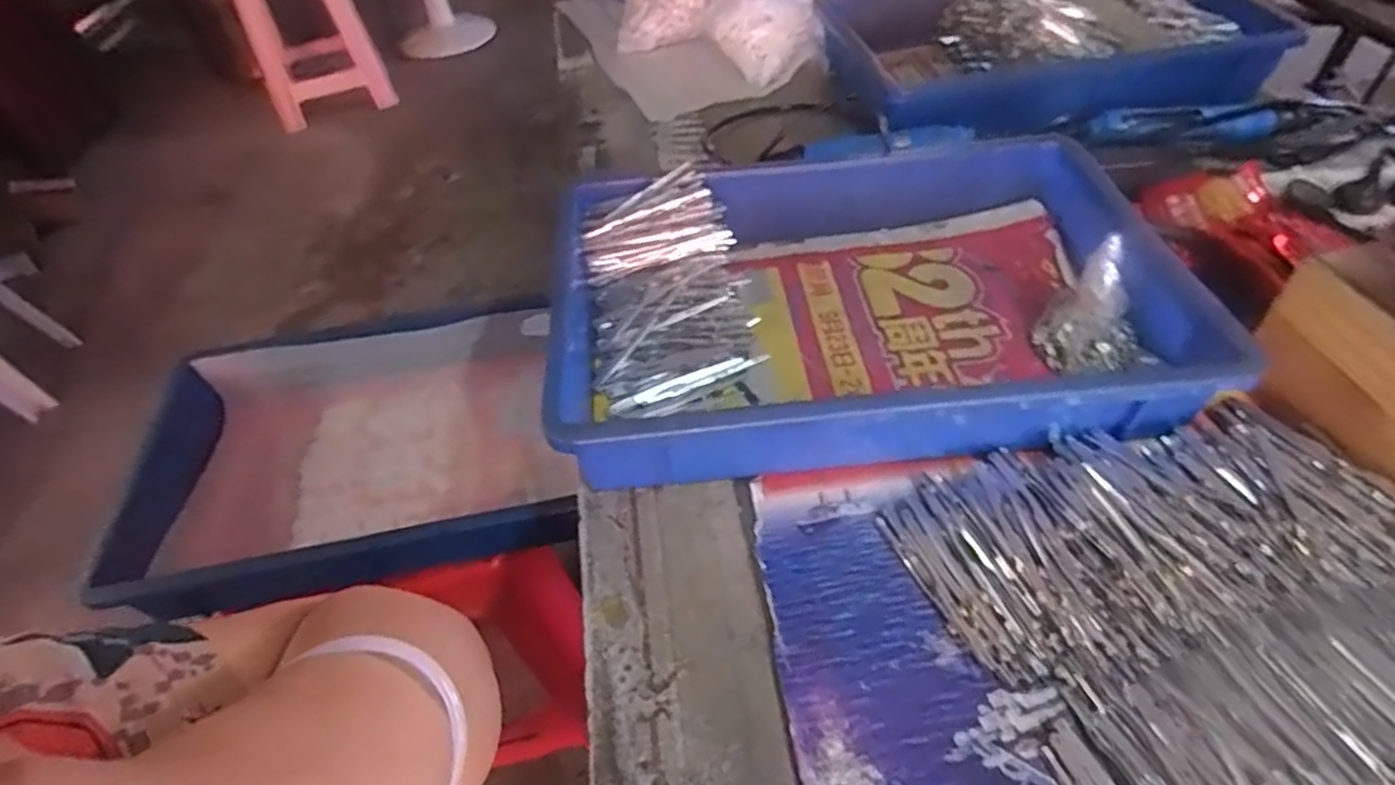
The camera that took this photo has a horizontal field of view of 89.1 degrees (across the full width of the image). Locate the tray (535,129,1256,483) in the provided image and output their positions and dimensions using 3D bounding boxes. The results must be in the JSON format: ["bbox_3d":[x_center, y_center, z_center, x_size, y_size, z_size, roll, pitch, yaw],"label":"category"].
[{"bbox_3d":[0.120,-0.070,0.528,0.431,0.077,0.276,-5,46,-1],"label":"tray"}]

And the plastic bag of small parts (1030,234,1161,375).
[{"bbox_3d":[0.281,-0.061,0.506,0.060,0.073,0.082,-8,46,-4],"label":"plastic bag of small parts"}]

